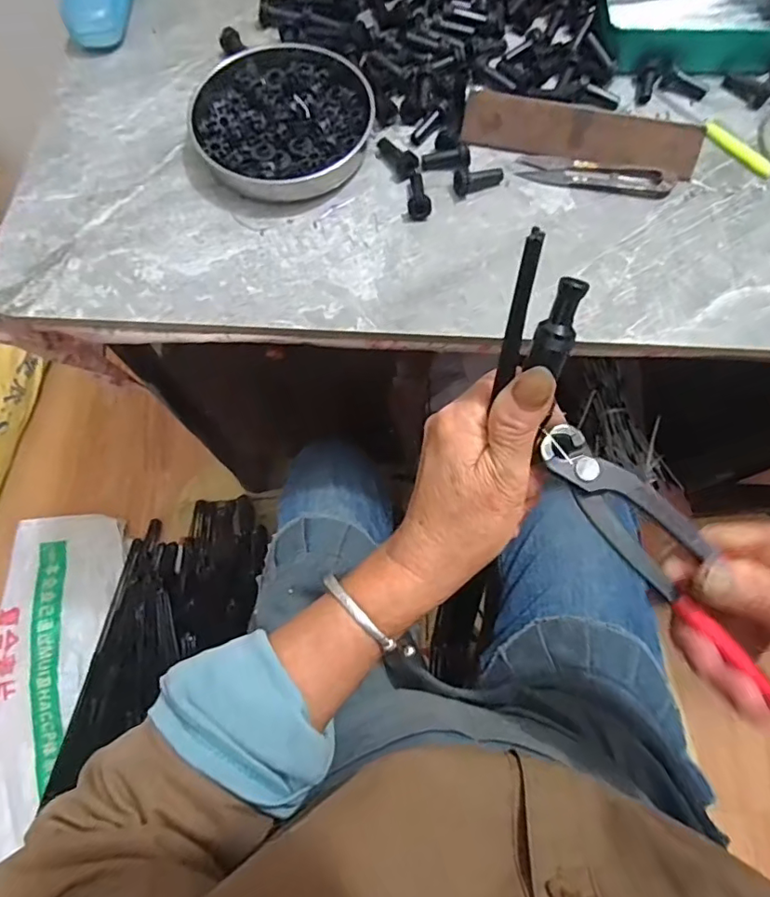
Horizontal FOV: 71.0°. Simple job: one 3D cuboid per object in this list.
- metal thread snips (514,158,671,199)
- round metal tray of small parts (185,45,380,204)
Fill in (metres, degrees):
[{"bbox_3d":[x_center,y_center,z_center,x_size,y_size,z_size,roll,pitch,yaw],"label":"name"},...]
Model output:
[{"bbox_3d":[0.162,-0.210,0.420,0.113,0.010,0.022,11,72,4],"label":"metal thread snips"},{"bbox_3d":[-0.081,-0.258,0.423,0.135,0.023,0.135,0,71,0],"label":"round metal tray of small parts"}]

